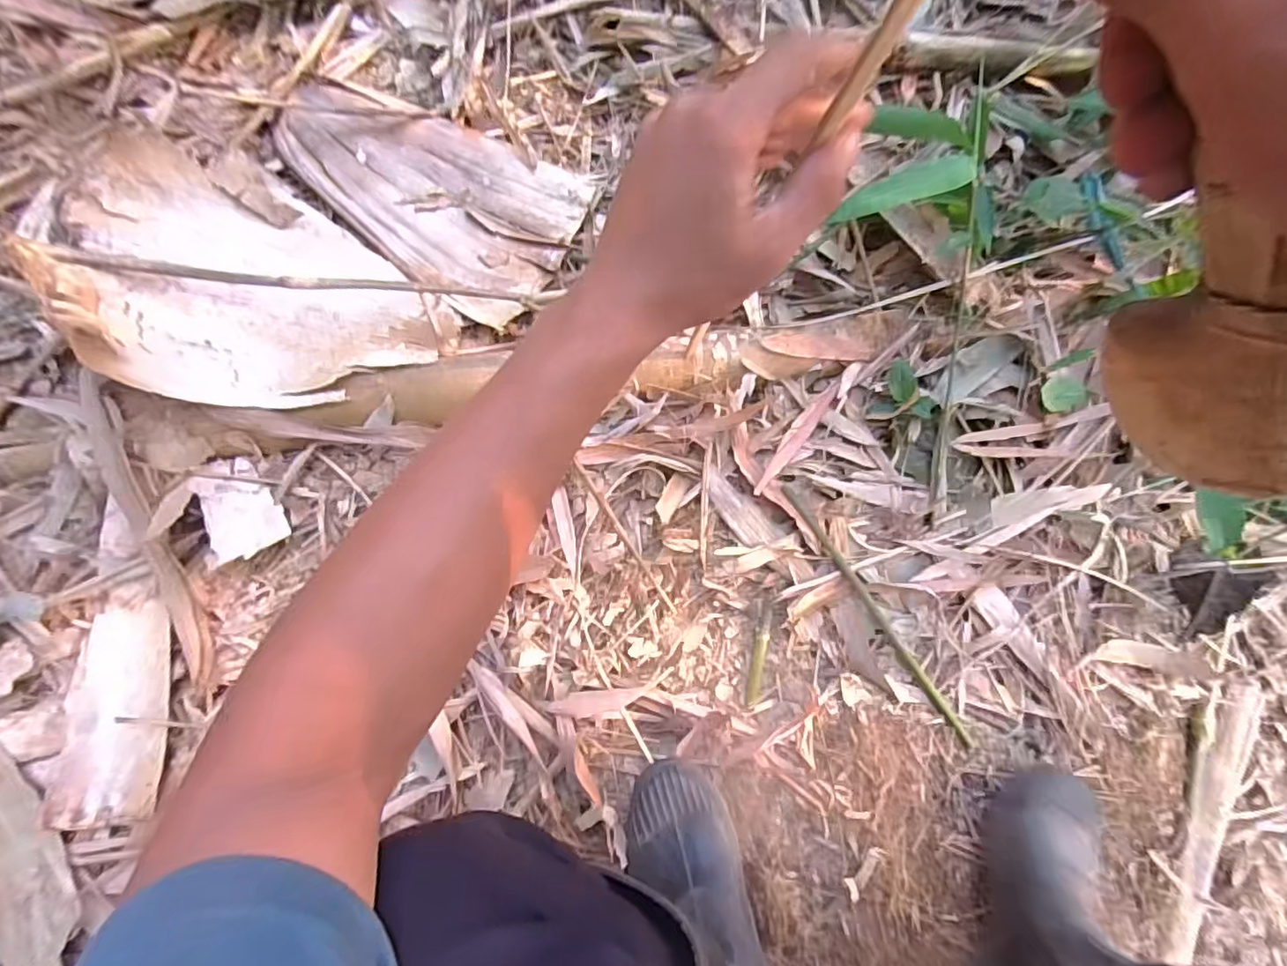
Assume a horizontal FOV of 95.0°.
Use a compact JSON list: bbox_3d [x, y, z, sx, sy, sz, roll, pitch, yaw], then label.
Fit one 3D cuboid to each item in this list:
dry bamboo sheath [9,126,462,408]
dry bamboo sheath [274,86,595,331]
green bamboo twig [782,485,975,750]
[{"bbox_3d":[-0.389,-0.180,0.573,0.352,0.077,0.240,25,57,-13],"label":"dry bamboo sheath"},{"bbox_3d":[-0.248,-0.352,0.702,0.353,0.043,0.216,33,84,0],"label":"dry bamboo sheath"},{"bbox_3d":[0.245,0.140,0.618,0.013,0.010,0.325,-35,87,-6],"label":"green bamboo twig"}]

